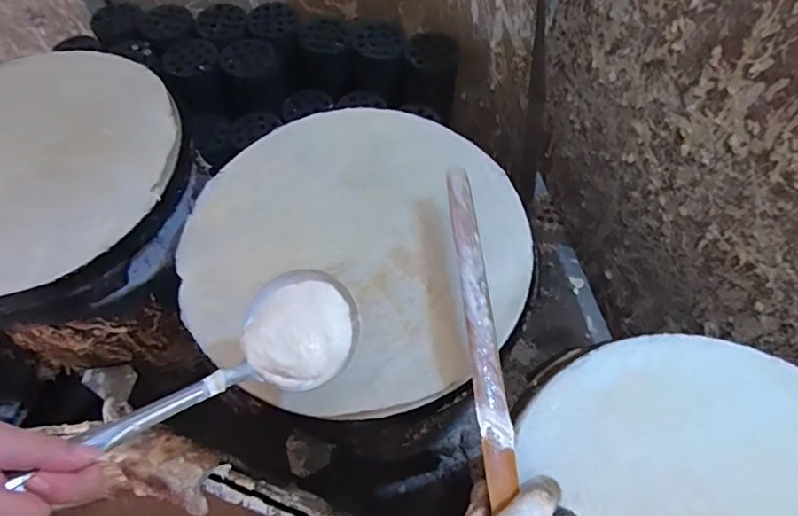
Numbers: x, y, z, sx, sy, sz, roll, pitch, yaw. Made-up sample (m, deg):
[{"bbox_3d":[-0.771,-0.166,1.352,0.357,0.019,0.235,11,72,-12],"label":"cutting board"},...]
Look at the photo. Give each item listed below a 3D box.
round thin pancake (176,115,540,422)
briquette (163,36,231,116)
[{"bbox_3d":[-0.048,-0.021,0.585,0.369,0.030,0.365,0,63,1],"label":"round thin pancake"},{"bbox_3d":[-0.379,-0.341,0.985,0.105,0.077,0.109,-19,64,-9],"label":"briquette"}]

